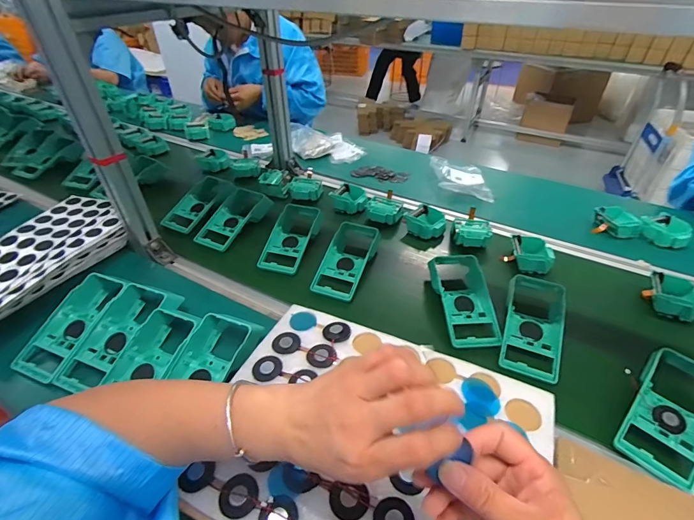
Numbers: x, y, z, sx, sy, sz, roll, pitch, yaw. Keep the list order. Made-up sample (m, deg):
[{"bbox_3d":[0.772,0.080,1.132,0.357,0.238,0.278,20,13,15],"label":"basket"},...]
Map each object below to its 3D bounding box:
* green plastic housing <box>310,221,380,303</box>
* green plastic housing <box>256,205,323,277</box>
[{"bbox_3d":[0.006,-0.008,0.705,0.088,0.045,0.197,13,42,16],"label":"green plastic housing"},{"bbox_3d":[-0.108,-0.052,0.765,0.092,0.056,0.208,9,41,11],"label":"green plastic housing"}]

